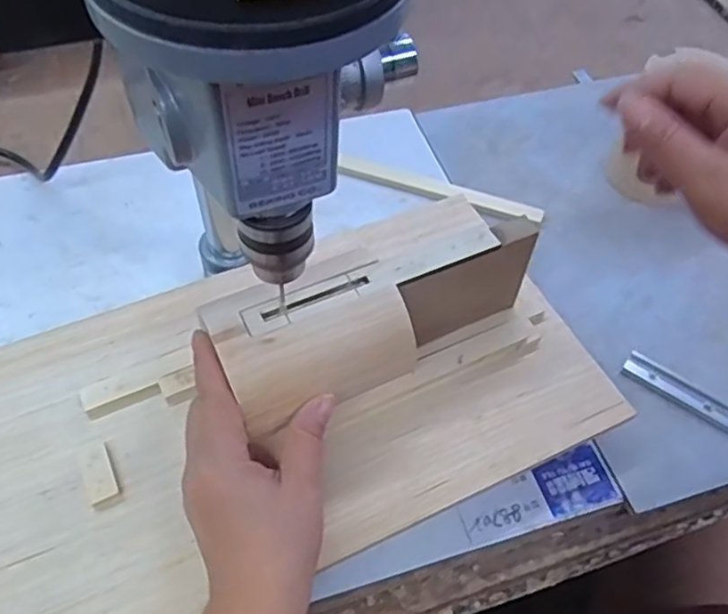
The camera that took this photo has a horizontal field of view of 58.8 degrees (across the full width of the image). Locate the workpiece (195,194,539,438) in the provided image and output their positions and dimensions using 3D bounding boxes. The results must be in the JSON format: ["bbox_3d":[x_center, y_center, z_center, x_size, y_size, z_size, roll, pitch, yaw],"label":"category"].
[{"bbox_3d":[0.012,-0.004,0.357,0.186,0.042,0.066,-25,57,-17],"label":"workpiece"}]

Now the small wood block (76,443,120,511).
[{"bbox_3d":[-0.150,0.094,0.364,0.017,0.005,0.034,-23,60,-17],"label":"small wood block"}]

